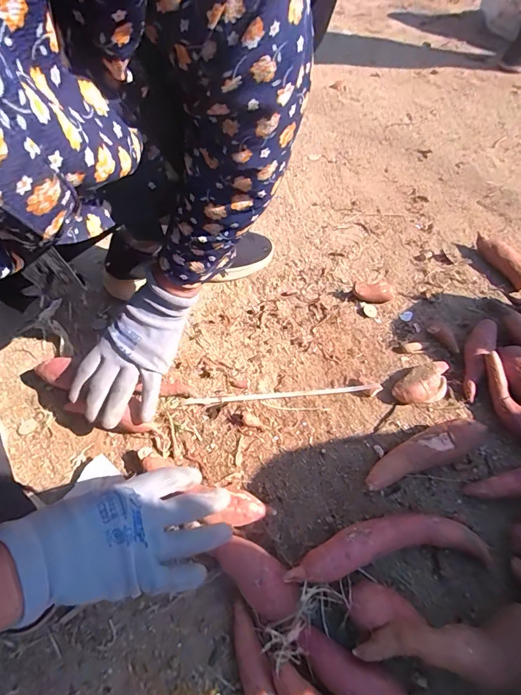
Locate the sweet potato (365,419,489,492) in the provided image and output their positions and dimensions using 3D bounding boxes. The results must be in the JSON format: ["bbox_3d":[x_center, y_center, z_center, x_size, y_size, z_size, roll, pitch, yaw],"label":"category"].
[{"bbox_3d":[0.171,0.114,0.405,0.142,0.037,0.036,-17,59,-11],"label":"sweet potato"}]

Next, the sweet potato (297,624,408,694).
[{"bbox_3d":[0.077,0.269,0.304,0.101,0.032,0.030,25,60,15],"label":"sweet potato"}]

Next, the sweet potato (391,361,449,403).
[{"bbox_3d":[0.199,0.045,0.454,0.078,0.031,0.041,-23,60,-15],"label":"sweet potato"}]

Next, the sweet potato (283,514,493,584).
[{"bbox_3d":[0.119,0.186,0.352,0.190,0.048,0.048,-3,57,-2],"label":"sweet potato"}]

